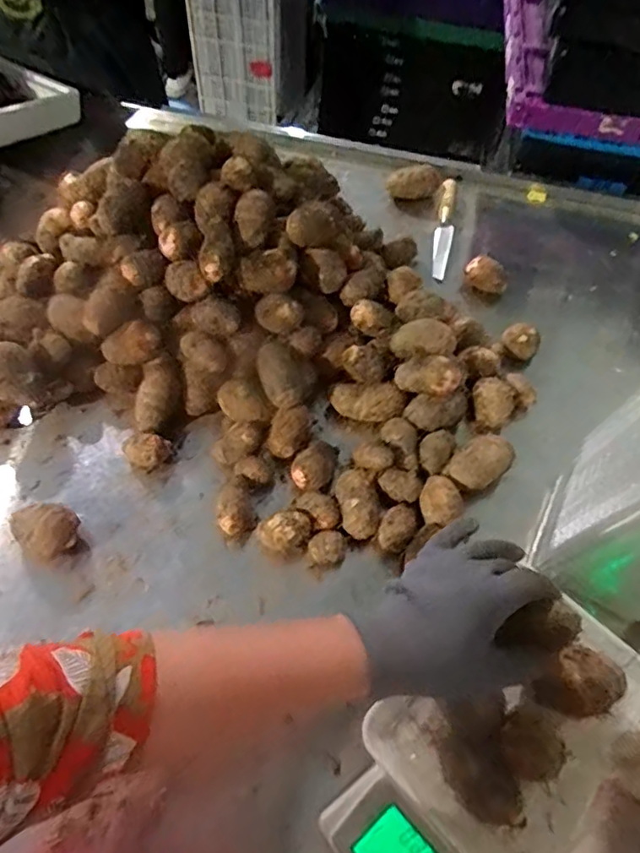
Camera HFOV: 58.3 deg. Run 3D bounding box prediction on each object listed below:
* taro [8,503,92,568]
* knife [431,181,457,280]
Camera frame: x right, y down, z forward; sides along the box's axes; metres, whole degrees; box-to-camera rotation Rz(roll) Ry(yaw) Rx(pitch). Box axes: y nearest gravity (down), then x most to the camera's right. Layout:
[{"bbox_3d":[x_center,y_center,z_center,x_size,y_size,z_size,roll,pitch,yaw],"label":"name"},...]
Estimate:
[{"bbox_3d":[-0.274,0.108,0.580,0.055,0.052,0.066,-21,61,-15],"label":"taro"},{"bbox_3d":[0.191,-0.303,0.872,0.027,0.031,0.193,9,57,3],"label":"knife"}]

